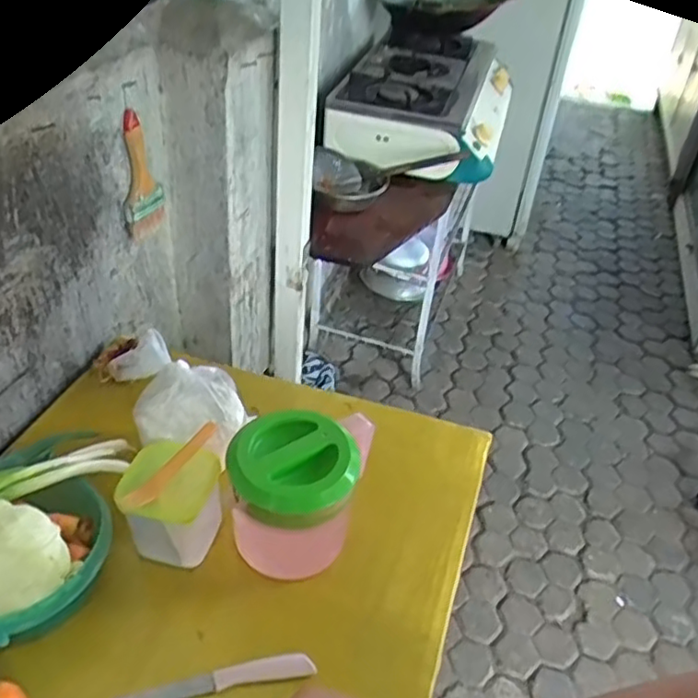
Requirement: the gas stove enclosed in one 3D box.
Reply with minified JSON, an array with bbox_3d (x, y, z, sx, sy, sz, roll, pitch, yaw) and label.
[{"bbox_3d":[0.206,-0.665,1.746,0.414,0.175,0.561,14,40,9],"label":"gas stove"}]

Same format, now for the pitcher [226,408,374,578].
[{"bbox_3d":[-0.057,0.157,0.741,0.127,0.154,0.154,13,40,8],"label":"pitcher"}]

